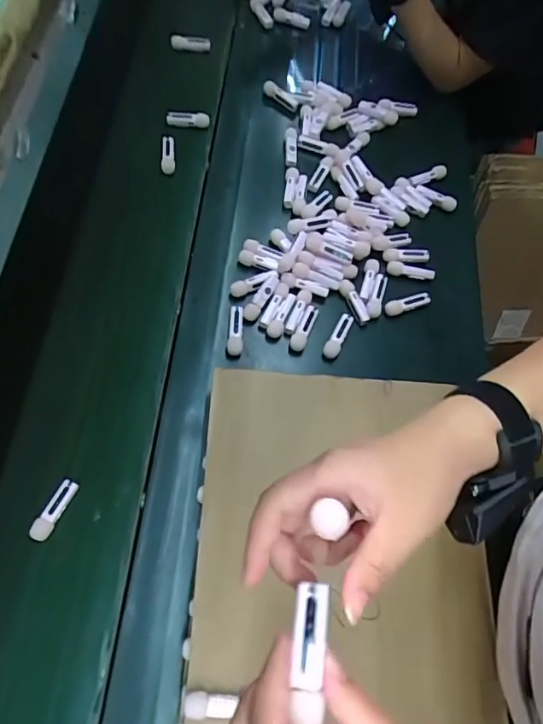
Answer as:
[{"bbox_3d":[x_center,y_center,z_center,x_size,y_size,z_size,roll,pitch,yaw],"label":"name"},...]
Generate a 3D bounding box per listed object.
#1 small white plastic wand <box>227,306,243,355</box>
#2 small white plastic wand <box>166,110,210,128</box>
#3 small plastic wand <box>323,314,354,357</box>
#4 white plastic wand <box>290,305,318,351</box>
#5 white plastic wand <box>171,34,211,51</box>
[{"bbox_3d":[-0.044,-0.041,0.629,0.019,0.014,0.063,4,67,-1],"label":"small white plastic wand"},{"bbox_3d":[-0.131,-0.381,0.774,0.066,0.017,0.015,8,67,1],"label":"small white plastic wand"},{"bbox_3d":[0.086,-0.035,0.638,0.021,0.010,0.063,24,68,8],"label":"small plastic wand"},{"bbox_3d":[0.042,-0.045,0.638,0.020,0.014,0.062,20,68,6],"label":"white plastic wand"},{"bbox_3d":[-0.138,-0.549,0.850,0.067,0.015,0.018,4,67,-1],"label":"white plastic wand"}]

